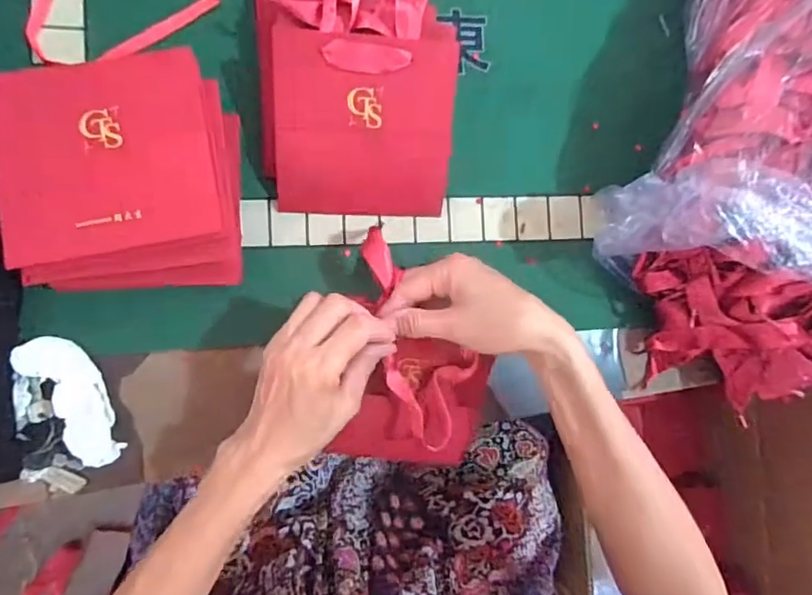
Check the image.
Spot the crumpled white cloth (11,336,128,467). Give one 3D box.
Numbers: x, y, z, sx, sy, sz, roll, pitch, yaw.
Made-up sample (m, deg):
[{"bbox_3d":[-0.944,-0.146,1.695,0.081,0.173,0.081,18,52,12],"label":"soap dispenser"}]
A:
[{"bbox_3d":[-0.254,0.079,0.412,0.037,0.033,0.107,-28,92,-10],"label":"crumpled white cloth"}]

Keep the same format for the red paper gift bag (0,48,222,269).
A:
[{"bbox_3d":[-0.208,-0.101,0.371,0.136,0.008,0.144,-10,81,-13],"label":"red paper gift bag"}]

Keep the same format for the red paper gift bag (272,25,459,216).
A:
[{"bbox_3d":[-0.032,-0.134,0.426,0.139,0.009,0.137,1,115,-8],"label":"red paper gift bag"}]

